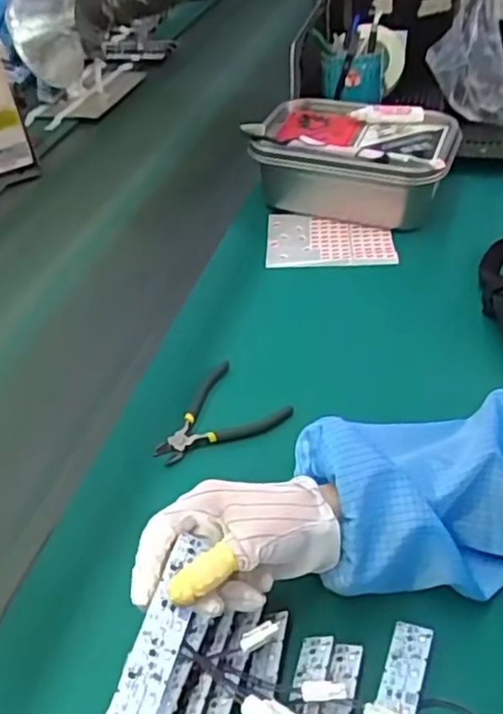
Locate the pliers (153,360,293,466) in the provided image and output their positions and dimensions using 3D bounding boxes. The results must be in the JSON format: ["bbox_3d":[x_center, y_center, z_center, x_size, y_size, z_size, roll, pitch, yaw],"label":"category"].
[{"bbox_3d":[-0.036,0.056,0.593,0.119,0.012,0.093,-37,50,-28],"label":"pliers"}]

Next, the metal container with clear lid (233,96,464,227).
[{"bbox_3d":[0.131,-0.249,0.833,0.236,0.093,0.158,12,46,21],"label":"metal container with clear lid"}]

